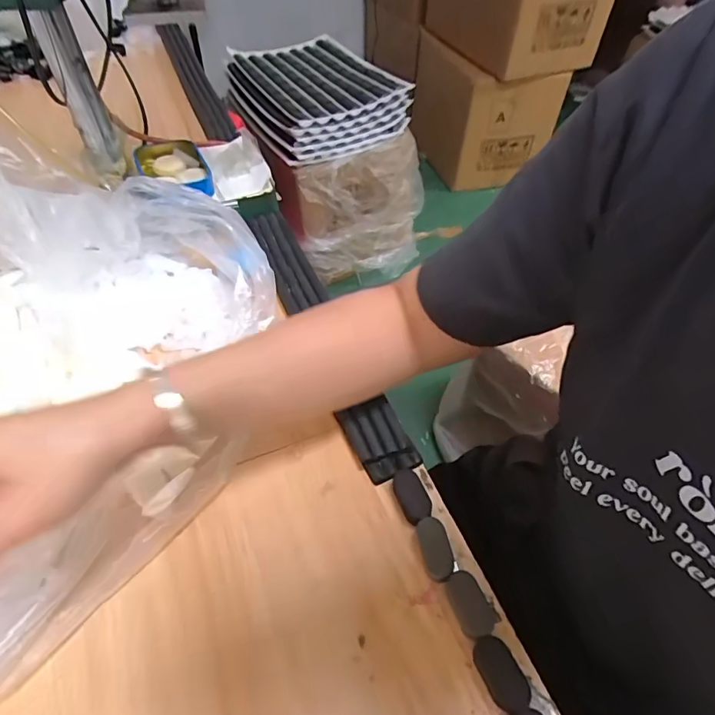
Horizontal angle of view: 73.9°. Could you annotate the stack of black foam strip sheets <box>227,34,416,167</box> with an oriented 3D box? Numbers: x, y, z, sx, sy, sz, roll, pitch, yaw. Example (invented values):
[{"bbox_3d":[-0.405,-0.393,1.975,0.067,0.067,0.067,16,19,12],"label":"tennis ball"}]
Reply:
[{"bbox_3d":[-0.143,-0.691,1.231,0.424,0.134,0.414,-29,56,-22],"label":"stack of black foam strip sheets"}]

